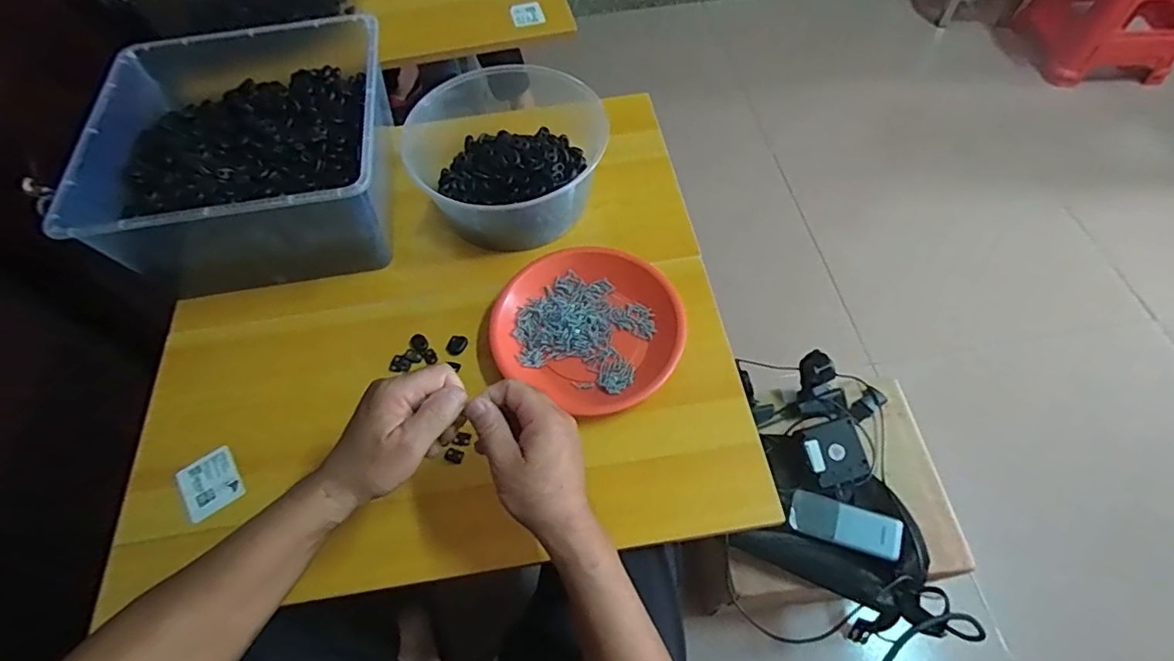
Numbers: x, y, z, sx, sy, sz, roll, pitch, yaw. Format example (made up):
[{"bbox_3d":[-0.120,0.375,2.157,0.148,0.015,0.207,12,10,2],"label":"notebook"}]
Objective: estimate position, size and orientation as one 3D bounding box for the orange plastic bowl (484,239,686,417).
[{"bbox_3d":[0.005,-0.008,0.596,0.188,0.028,0.179,-1,59,2],"label":"orange plastic bowl"}]

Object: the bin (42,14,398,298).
[{"bbox_3d":[-0.363,-0.201,0.642,0.284,0.136,0.331,-11,59,-5],"label":"bin"}]

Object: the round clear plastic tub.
[{"bbox_3d":[-0.087,-0.210,0.681,0.203,0.091,0.222,-1,59,2],"label":"round clear plastic tub"}]

